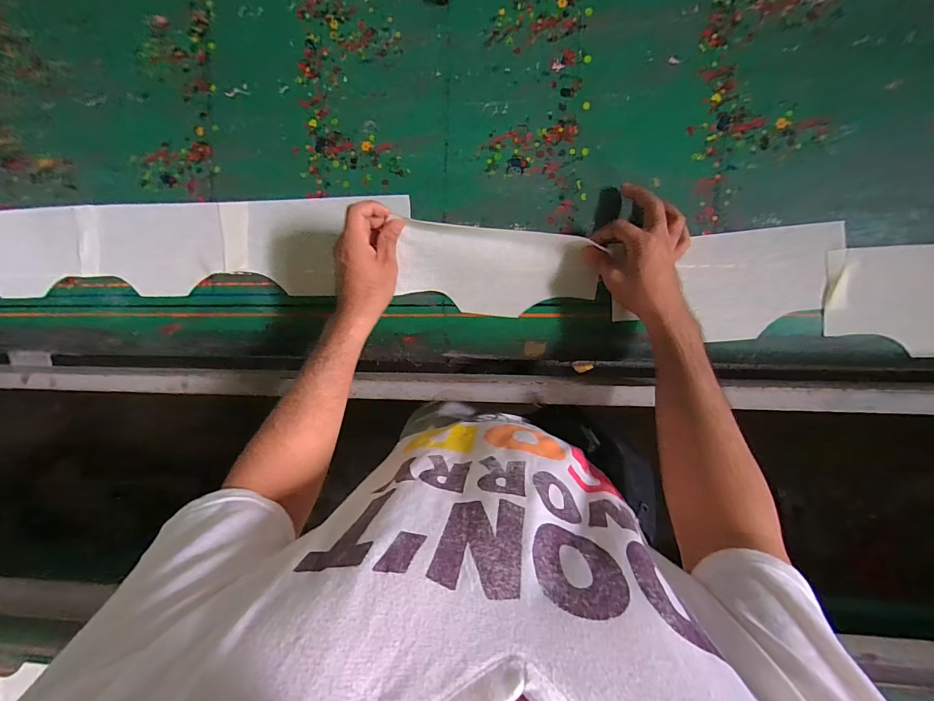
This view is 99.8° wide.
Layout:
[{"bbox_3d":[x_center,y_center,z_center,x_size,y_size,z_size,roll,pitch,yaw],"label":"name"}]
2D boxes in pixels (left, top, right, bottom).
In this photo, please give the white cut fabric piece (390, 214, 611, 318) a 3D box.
[{"bbox_3d":[0.040,-0.102,0.517,0.249,0.041,0.106,4,94,-5],"label":"white cut fabric piece"}]

